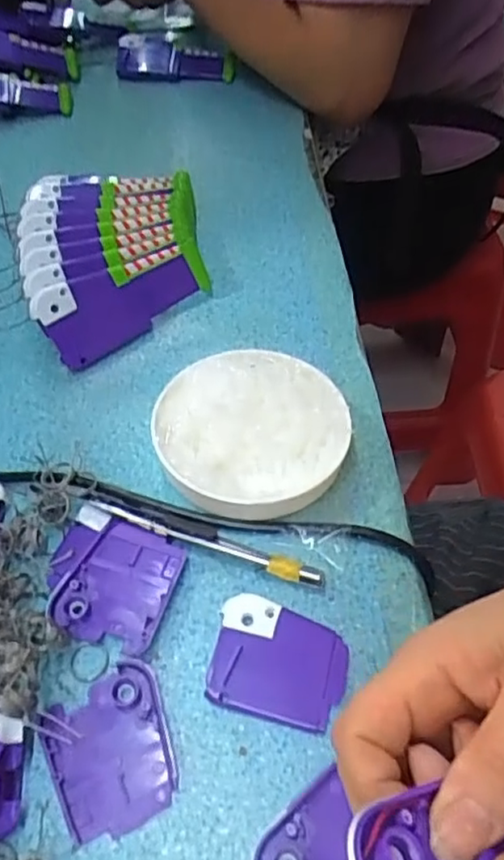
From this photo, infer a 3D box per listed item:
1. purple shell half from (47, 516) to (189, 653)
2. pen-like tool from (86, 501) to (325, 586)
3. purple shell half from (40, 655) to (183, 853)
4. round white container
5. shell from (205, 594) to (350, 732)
[{"bbox_3d":[-0.065,0.076,0.317,0.051,0.011,0.059,17,54,12],"label":"purple shell half"},{"bbox_3d":[-0.025,0.058,0.327,0.126,0.010,0.012,13,54,9],"label":"pen-like tool"},{"bbox_3d":[-0.060,0.138,0.277,0.050,0.006,0.061,-23,56,-17],"label":"purple shell half"},{"bbox_3d":[0.001,-0.001,0.364,0.103,0.027,0.101,0,53,0],"label":"round white container"},{"bbox_3d":[0.013,0.108,0.298,0.061,0.007,0.050,12,53,8],"label":"shell"}]

